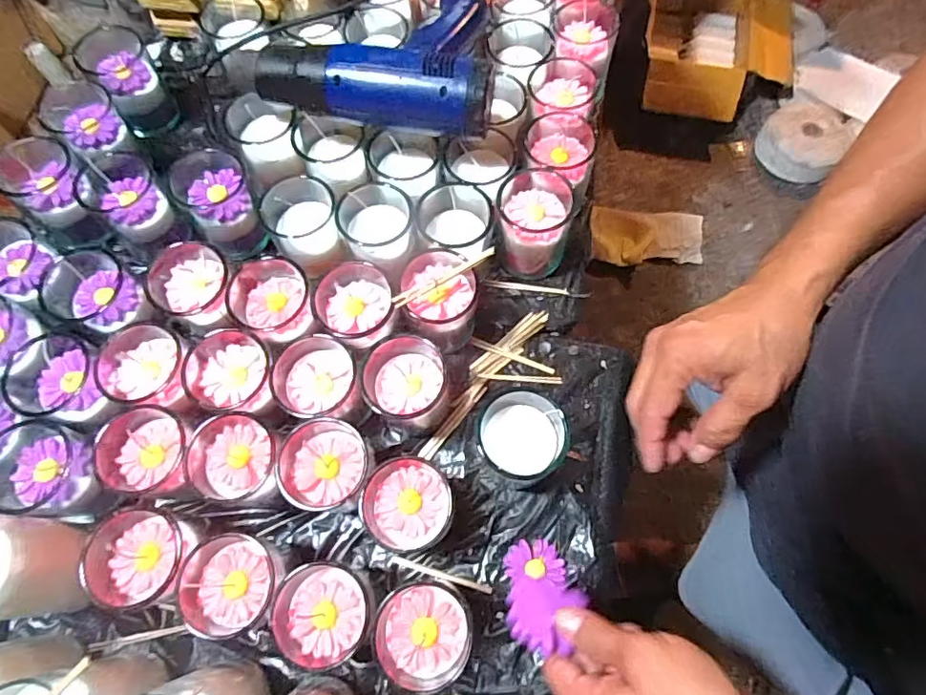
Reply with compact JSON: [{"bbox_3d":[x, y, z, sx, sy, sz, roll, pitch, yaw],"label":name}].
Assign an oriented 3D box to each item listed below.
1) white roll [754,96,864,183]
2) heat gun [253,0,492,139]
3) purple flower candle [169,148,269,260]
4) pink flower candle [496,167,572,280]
[{"bbox_3d":[0.942,-0.575,1.505,0.213,0.106,0.210,0,68,1],"label":"white roll"},{"bbox_3d":[-0.073,-0.296,0.531,0.233,0.090,0.178,12,69,6],"label":"heat gun"},{"bbox_3d":[-0.245,-0.142,0.561,0.071,0.085,0.068,-33,71,-12],"label":"purple flower candle"},{"bbox_3d":[0.070,-0.123,0.544,0.069,0.087,0.072,1,68,1],"label":"pink flower candle"}]

